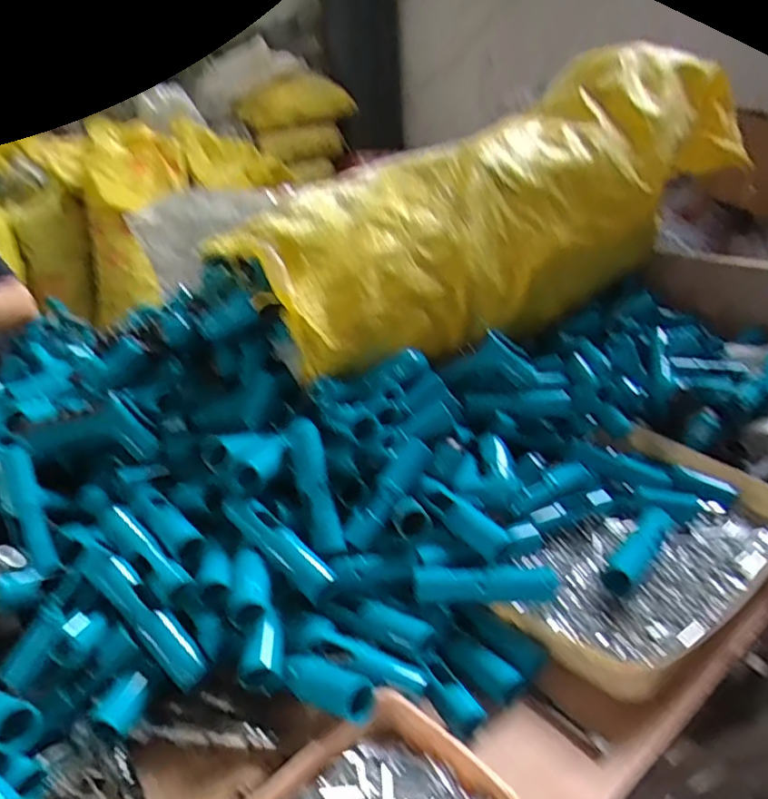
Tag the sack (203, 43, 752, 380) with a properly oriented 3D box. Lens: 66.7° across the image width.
[{"bbox_3d":[0.161,-0.254,0.827,0.728,0.232,0.238,-29,32,-15],"label":"sack"}]

